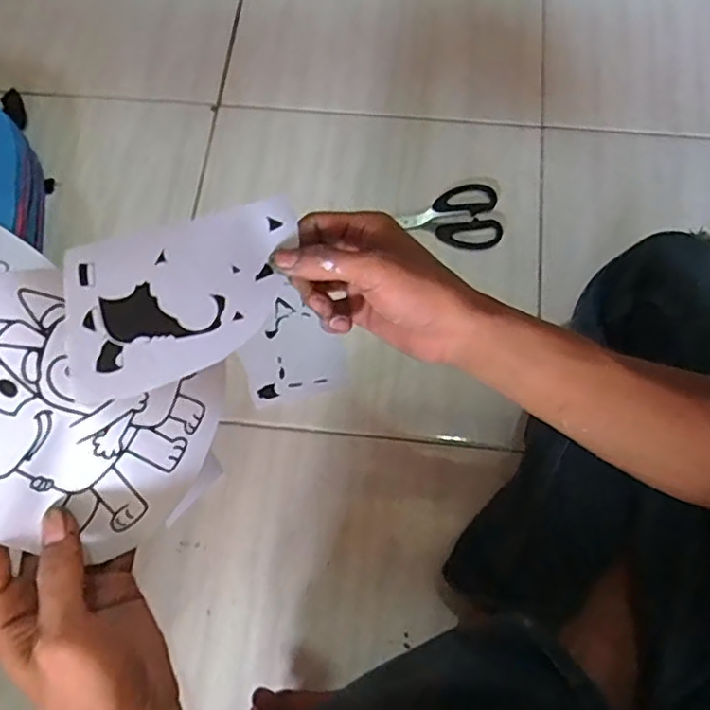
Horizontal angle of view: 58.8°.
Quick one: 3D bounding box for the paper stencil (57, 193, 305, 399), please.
[{"bbox_3d":[-0.090,-0.036,0.354,0.157,0.005,0.081,-29,101,-38],"label":"paper stencil"}]

